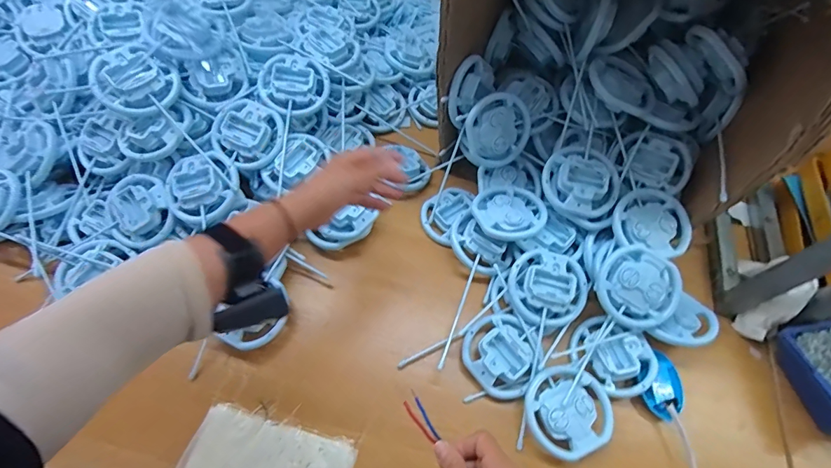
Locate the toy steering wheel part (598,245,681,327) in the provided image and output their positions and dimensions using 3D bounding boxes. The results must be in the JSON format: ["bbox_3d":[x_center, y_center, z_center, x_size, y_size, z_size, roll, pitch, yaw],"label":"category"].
[{"bbox_3d":[0.279,0.065,0.508,0.094,0.014,0.095,0,89,6],"label":"toy steering wheel part"}]

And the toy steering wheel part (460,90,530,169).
[{"bbox_3d":[0.116,-0.151,0.591,0.105,0.103,0.037,-33,33,-1],"label":"toy steering wheel part"}]

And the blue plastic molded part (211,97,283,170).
[{"bbox_3d":[-0.249,-0.145,0.601,0.101,0.040,0.101,34,99,-3],"label":"blue plastic molded part"}]

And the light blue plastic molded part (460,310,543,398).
[{"bbox_3d":[0.112,0.154,0.524,0.094,0.038,0.096,-1,61,3],"label":"light blue plastic molded part"}]

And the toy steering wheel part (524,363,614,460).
[{"bbox_3d":[0.181,0.212,0.489,0.097,0.030,0.096,1,60,-1],"label":"toy steering wheel part"}]

